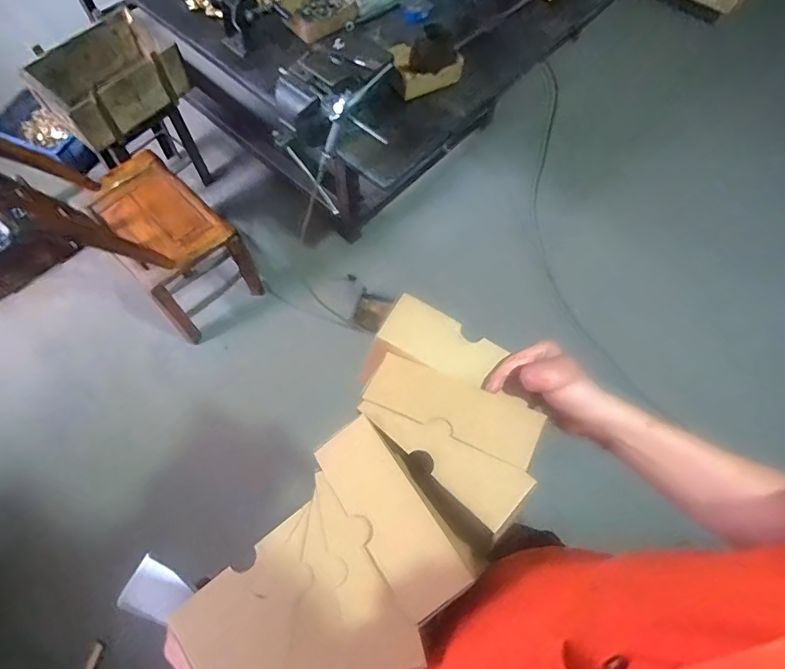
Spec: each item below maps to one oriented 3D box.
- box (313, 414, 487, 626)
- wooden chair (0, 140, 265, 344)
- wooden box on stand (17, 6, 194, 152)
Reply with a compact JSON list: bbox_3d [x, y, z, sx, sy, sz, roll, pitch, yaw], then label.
[{"bbox_3d":[-0.001,0.146,0.395,0.063,0.015,0.158,-33,68,-15],"label":"box"},{"bbox_3d":[-0.704,-0.290,1.273,0.417,0.731,0.403,39,71,14],"label":"wooden chair"},{"bbox_3d":[-0.790,-0.736,1.362,0.268,0.164,0.396,38,71,14],"label":"wooden box on stand"}]

